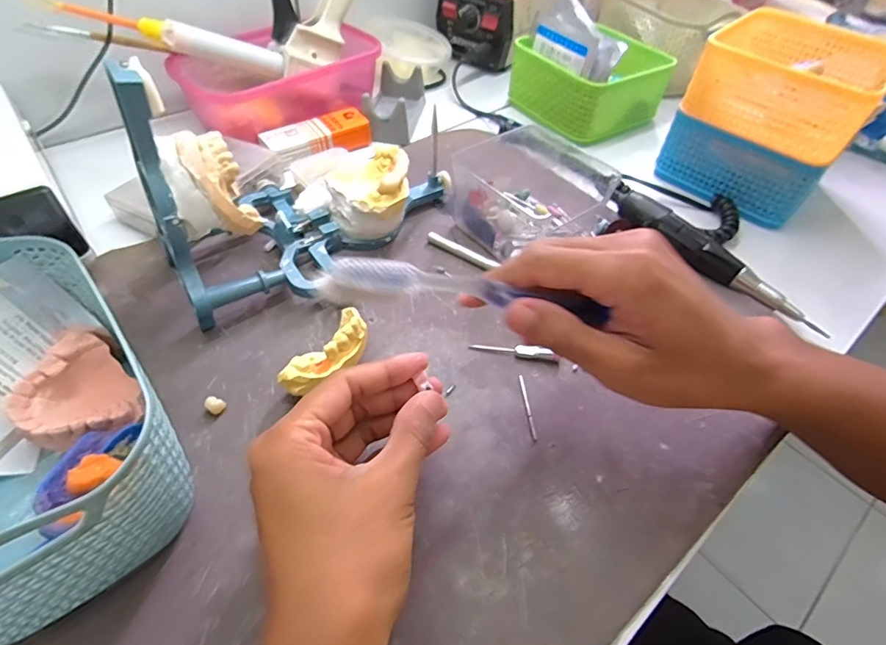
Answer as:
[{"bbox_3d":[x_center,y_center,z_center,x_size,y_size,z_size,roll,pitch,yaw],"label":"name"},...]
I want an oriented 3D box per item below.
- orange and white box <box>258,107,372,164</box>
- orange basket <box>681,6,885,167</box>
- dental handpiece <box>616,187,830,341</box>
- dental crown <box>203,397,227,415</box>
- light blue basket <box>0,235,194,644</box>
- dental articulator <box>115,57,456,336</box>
[{"bbox_3d":[-0.117,-0.176,0.457,0.098,0.025,0.038,-25,56,-23],"label":"orange and white box"},{"bbox_3d":[0.295,-0.211,0.414,0.137,0.056,0.142,34,55,22],"label":"orange basket"},{"bbox_3d":[0.207,-0.052,0.374,0.024,0.021,0.181,-30,58,-26],"label":"dental handpiece"},{"bbox_3d":[-0.132,0.048,0.278,0.009,0.008,0.009,23,52,14],"label":"dental crown"},{"bbox_3d":[-0.200,0.051,0.221,0.119,0.083,0.168,-31,59,-27],"label":"light blue basket"},{"bbox_3d":[-0.098,-0.113,0.327,0.130,0.130,0.211,39,57,25],"label":"dental articulator"}]

